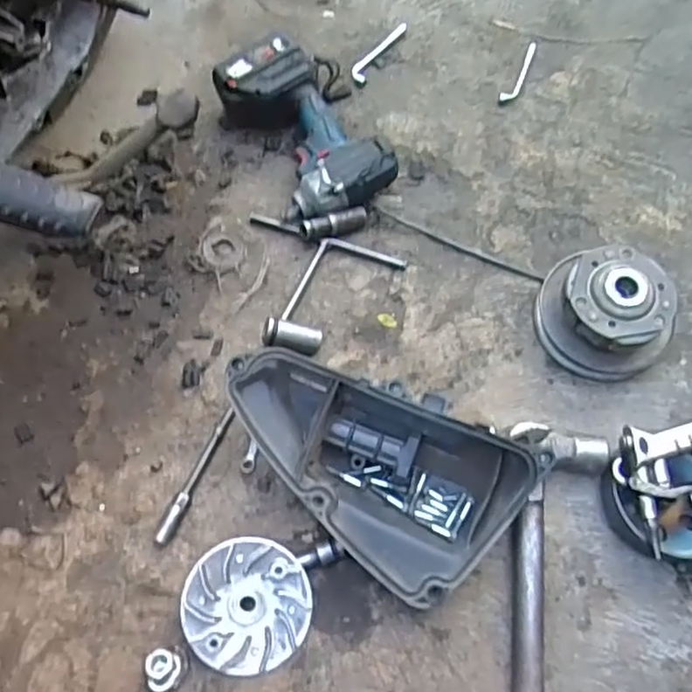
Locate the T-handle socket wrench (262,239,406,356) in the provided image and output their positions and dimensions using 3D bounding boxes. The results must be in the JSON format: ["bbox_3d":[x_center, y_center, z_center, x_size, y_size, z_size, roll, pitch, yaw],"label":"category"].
[{"bbox_3d":[-0.011,-0.052,0.697,0.100,0.039,0.170,23,65,8],"label":"T-handle socket wrench"}]

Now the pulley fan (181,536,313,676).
[{"bbox_3d":[-0.086,0.225,0.564,0.108,0.018,0.108,1,79,-7],"label":"pulley fan"}]

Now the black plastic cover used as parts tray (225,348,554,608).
[{"bbox_3d":[0.029,0.093,0.597,0.260,0.089,0.164,41,69,16],"label":"black plastic cover used as parts tray"}]

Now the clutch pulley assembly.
[{"bbox_3d":[0.272,-0.036,0.672,0.118,0.085,0.125,1,64,-2],"label":"clutch pulley assembly"}]

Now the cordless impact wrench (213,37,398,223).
[{"bbox_3d":[-0.051,-0.261,0.778,0.126,0.070,0.236,-25,68,-14],"label":"cordless impact wrench"}]

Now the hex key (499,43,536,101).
[{"bbox_3d":[0.238,-0.369,0.875,0.020,0.005,0.123,27,66,10],"label":"hex key"}]

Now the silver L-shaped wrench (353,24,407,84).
[{"bbox_3d":[0.044,-0.402,0.882,0.025,0.006,0.122,24,67,24],"label":"silver L-shaped wrench"}]

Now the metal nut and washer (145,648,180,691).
[{"bbox_3d":[-0.155,0.274,0.545,0.027,0.012,0.032,-2,64,-4],"label":"metal nut and washer"}]

